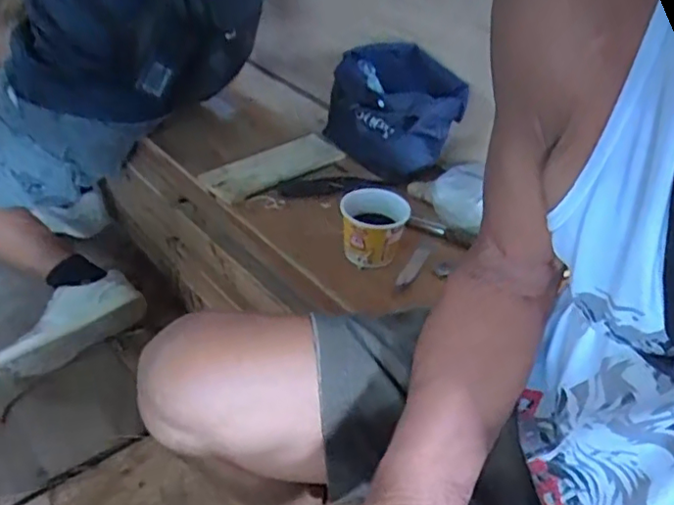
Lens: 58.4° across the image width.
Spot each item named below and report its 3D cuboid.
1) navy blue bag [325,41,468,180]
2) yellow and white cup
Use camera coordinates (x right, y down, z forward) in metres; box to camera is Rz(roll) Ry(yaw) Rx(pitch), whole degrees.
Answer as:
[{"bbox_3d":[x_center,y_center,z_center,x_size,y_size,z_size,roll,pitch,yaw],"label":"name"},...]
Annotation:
[{"bbox_3d":[0.098,-0.240,1.011,0.194,0.155,0.182,-8,42,-15],"label":"navy blue bag"},{"bbox_3d":[0.050,-0.033,0.832,0.088,0.076,0.086,3,40,-2],"label":"yellow and white cup"}]

